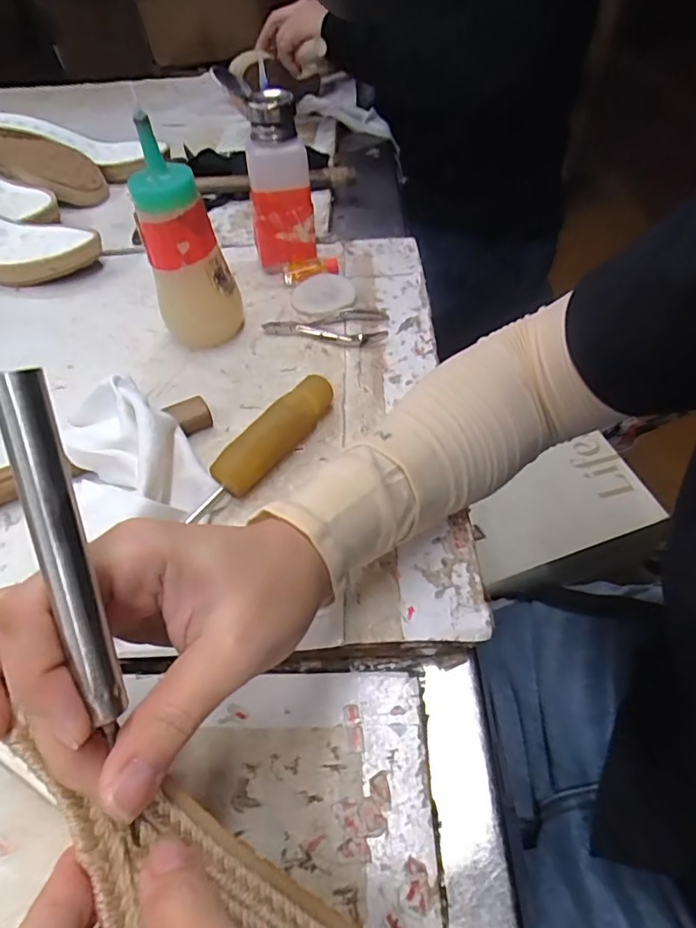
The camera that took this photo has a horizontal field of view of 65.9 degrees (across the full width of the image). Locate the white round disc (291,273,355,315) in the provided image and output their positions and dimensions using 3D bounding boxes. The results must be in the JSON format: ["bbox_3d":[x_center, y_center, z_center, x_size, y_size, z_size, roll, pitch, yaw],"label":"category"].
[{"bbox_3d":[-0.022,-0.153,0.484,0.057,0.008,0.058,-2,48,2],"label":"white round disc"}]

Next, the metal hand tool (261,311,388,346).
[{"bbox_3d":[-0.019,-0.117,0.452,0.102,0.009,0.043,7,49,10],"label":"metal hand tool"}]

